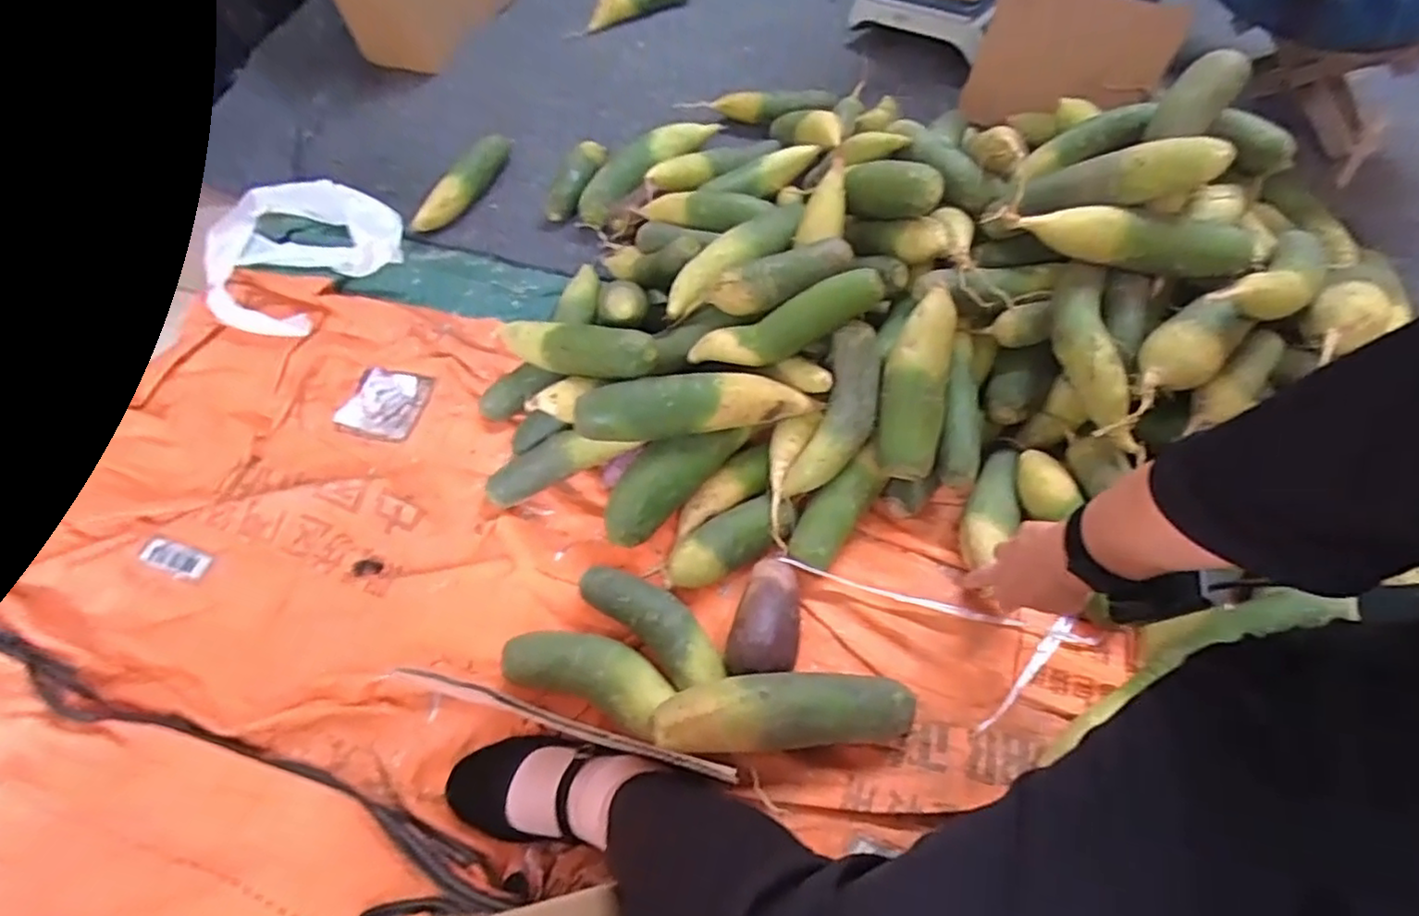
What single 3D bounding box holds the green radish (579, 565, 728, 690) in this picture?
[{"bbox_3d":[-0.054,0.169,0.674,0.169,0.055,0.062,35,68,23],"label":"green radish"}]

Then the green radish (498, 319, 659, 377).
[{"bbox_3d":[-0.166,-0.132,0.772,0.270,0.049,0.050,13,55,41],"label":"green radish"}]

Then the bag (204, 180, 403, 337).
[{"bbox_3d":[-0.654,-0.335,1.042,0.292,0.087,0.331,-36,60,-18],"label":"bag"}]

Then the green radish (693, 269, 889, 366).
[{"bbox_3d":[0.081,-0.142,0.707,0.218,0.050,0.047,-21,54,17],"label":"green radish"}]

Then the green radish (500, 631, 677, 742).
[{"bbox_3d":[-0.115,0.213,0.651,0.162,0.056,0.067,17,62,15],"label":"green radish"}]

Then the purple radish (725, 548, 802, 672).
[{"bbox_3d":[0.062,0.159,0.671,0.066,0.057,0.140,9,57,12],"label":"purple radish"}]

